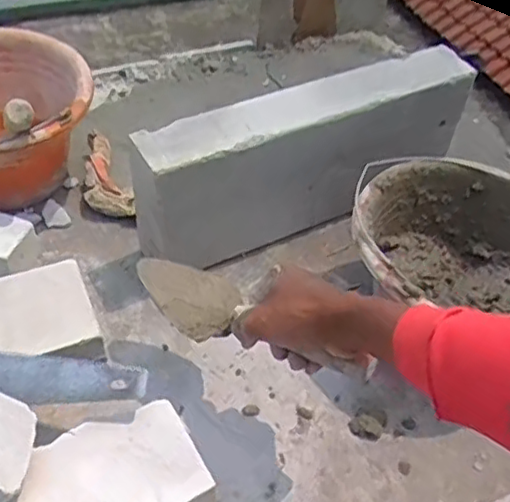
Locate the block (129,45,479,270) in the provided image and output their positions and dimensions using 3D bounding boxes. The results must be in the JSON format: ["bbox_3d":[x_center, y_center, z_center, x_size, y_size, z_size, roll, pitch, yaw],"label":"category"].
[{"bbox_3d":[0.061,-0.112,0.882,0.470,0.209,0.098,-18,54,-20],"label":"block"}]

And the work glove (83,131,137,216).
[{"bbox_3d":[-0.220,-0.107,0.968,0.069,0.039,0.164,-15,52,-17],"label":"work glove"}]

